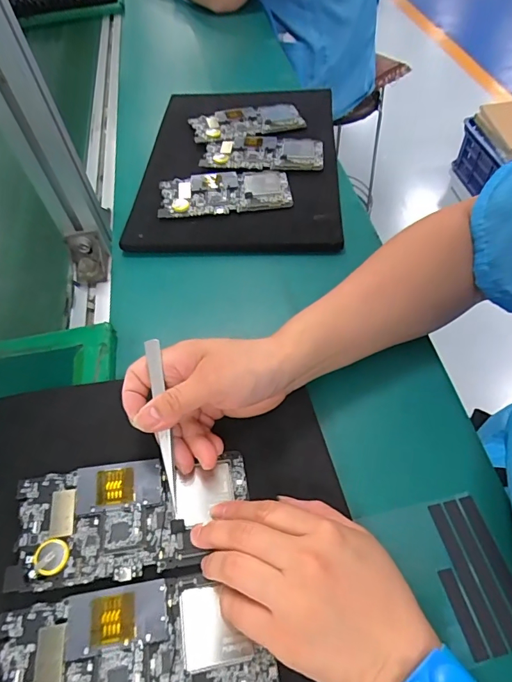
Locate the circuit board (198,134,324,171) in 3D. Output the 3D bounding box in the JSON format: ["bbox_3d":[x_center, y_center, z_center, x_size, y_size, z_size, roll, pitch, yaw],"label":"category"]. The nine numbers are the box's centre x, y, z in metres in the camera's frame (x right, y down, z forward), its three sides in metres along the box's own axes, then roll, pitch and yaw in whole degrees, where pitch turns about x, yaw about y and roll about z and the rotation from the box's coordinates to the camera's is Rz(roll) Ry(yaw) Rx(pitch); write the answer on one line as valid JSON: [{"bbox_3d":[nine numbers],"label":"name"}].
[{"bbox_3d":[0.010,-0.247,0.550,0.153,0.010,0.073,2,56,7],"label":"circuit board"}]

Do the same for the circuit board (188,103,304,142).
[{"bbox_3d":[-0.013,-0.308,0.590,0.153,0.009,0.066,-8,55,0],"label":"circuit board"}]

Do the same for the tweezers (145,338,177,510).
[{"bbox_3d":[-0.066,0.058,0.299,0.010,0.007,0.119,-9,83,-3],"label":"tweezers"}]

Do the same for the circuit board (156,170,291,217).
[{"bbox_3d":[-0.037,-0.179,0.505,0.154,0.012,0.068,-7,55,1],"label":"circuit board"}]

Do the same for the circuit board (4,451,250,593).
[{"bbox_3d":[-0.081,0.119,0.288,0.151,0.005,0.073,-3,57,-12],"label":"circuit board"}]

